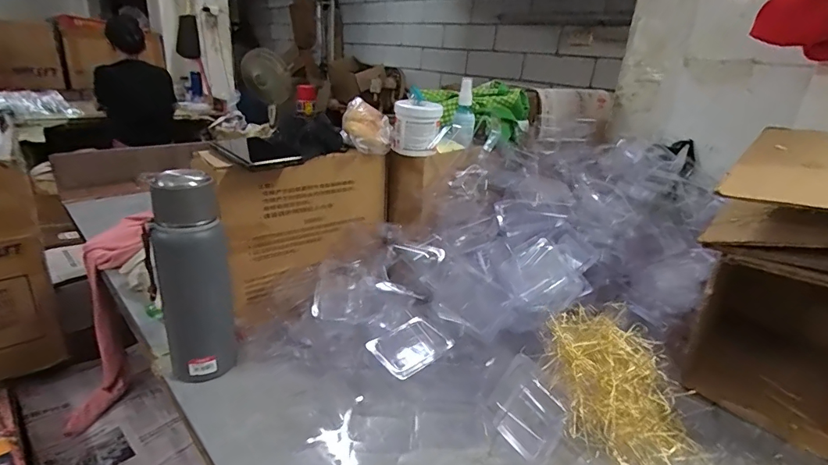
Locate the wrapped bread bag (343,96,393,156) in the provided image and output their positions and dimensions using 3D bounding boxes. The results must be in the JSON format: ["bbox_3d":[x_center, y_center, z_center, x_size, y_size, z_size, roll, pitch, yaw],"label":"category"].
[{"bbox_3d":[-0.075,-0.165,0.691,0.079,0.070,0.094,2,22,-6],"label":"wrapped bread bag"}]

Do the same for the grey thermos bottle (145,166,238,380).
[{"bbox_3d":[-0.288,0.055,0.571,0.085,0.278,0.100,-7,25,-25],"label":"grey thermos bottle"}]

